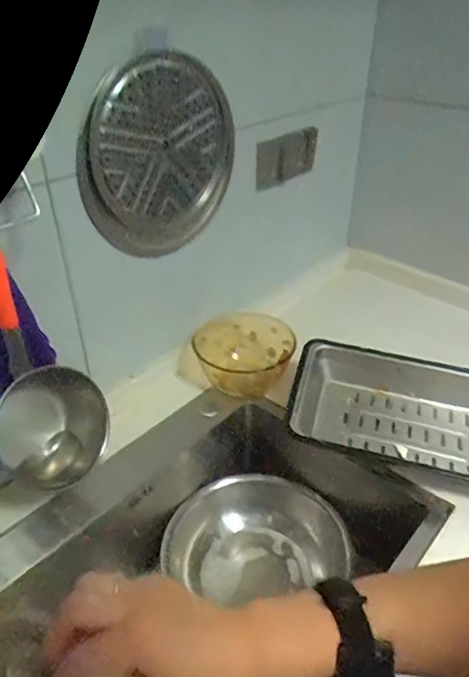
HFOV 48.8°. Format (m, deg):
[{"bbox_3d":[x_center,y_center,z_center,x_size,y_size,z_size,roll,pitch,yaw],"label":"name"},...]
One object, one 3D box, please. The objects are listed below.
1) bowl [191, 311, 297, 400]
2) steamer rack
[{"bbox_3d":[0.016,0.038,0.908,0.156,0.095,0.152,-1,35,0],"label":"bowl"},{"bbox_3d":[-0.096,-0.253,0.721,0.250,0.246,0.028,-30,44,-35],"label":"steamer rack"}]

